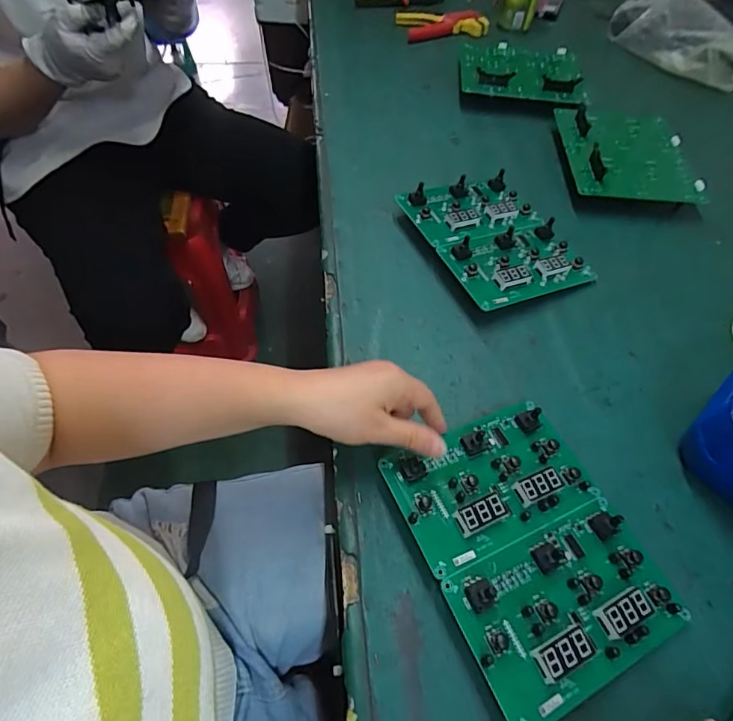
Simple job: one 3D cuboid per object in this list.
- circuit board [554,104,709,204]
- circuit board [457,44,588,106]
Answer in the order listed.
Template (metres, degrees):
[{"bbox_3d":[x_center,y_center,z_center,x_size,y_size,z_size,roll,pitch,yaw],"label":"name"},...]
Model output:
[{"bbox_3d":[0.360,-0.290,0.652,0.163,0.032,0.193,4,56,-1],"label":"circuit board"},{"bbox_3d":[0.252,-0.474,0.763,0.194,0.030,0.160,13,56,5],"label":"circuit board"}]

